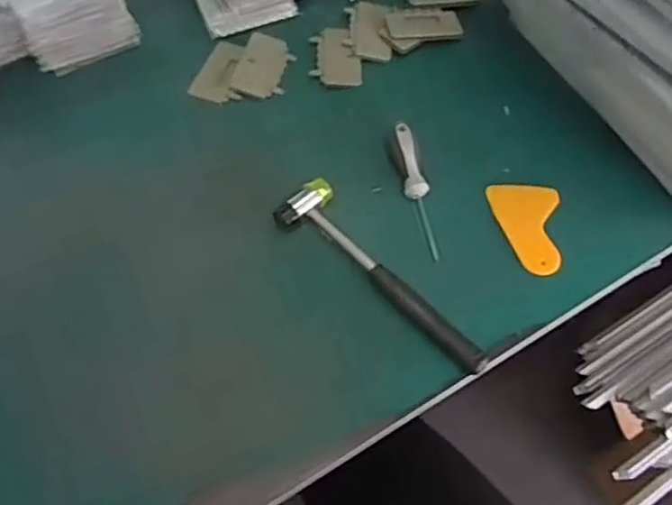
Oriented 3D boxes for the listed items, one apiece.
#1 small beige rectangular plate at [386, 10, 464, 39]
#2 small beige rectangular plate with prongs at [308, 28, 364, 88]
[{"bbox_3d":[0.102,-0.266,0.796,0.087,0.005,0.043,-3,67,-9],"label":"small beige rectangular plate"},{"bbox_3d":[0.000,-0.222,0.782,0.055,0.009,0.078,-3,61,-2],"label":"small beige rectangular plate with prongs"}]

